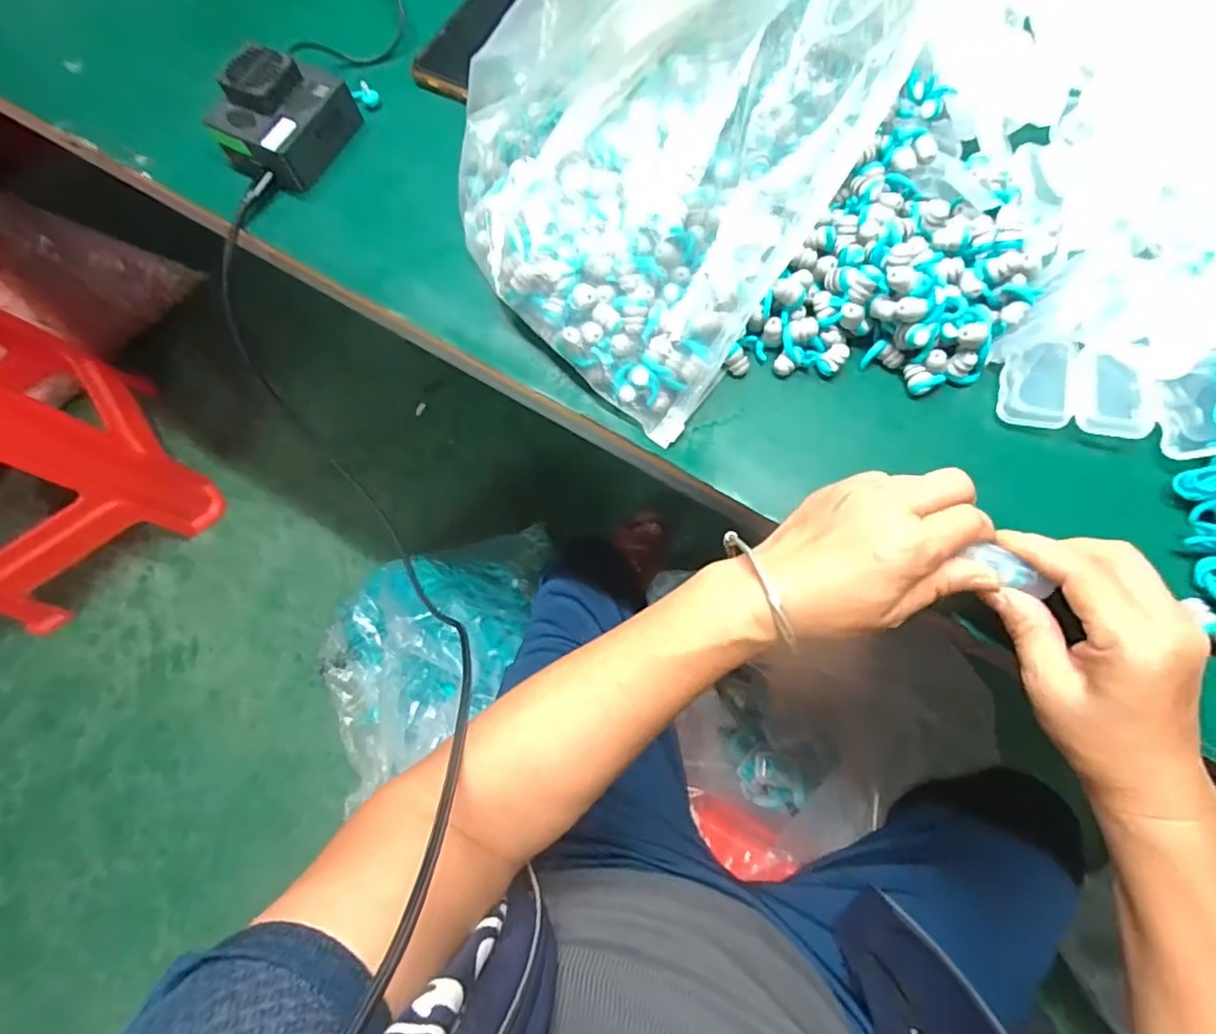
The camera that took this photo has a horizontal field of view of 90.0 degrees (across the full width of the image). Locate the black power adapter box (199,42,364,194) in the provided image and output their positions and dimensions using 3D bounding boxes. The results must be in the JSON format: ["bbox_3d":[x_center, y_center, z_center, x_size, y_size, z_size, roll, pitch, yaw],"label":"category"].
[{"bbox_3d":[-0.219,-0.270,0.413,0.059,0.052,0.082,26,75,10],"label":"black power adapter box"}]

